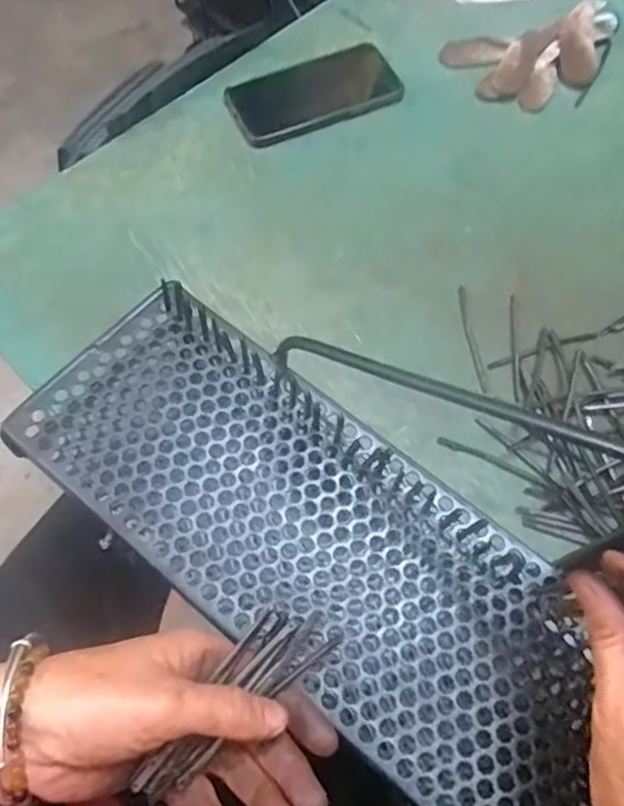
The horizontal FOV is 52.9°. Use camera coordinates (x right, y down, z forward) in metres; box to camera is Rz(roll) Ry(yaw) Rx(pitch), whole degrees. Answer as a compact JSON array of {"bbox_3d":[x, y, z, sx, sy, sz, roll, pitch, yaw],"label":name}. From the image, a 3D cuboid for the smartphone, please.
[{"bbox_3d":[0.002,-0.298,0.603,0.160,0.009,0.086,-25,69,-13],"label":"smartphone"}]

